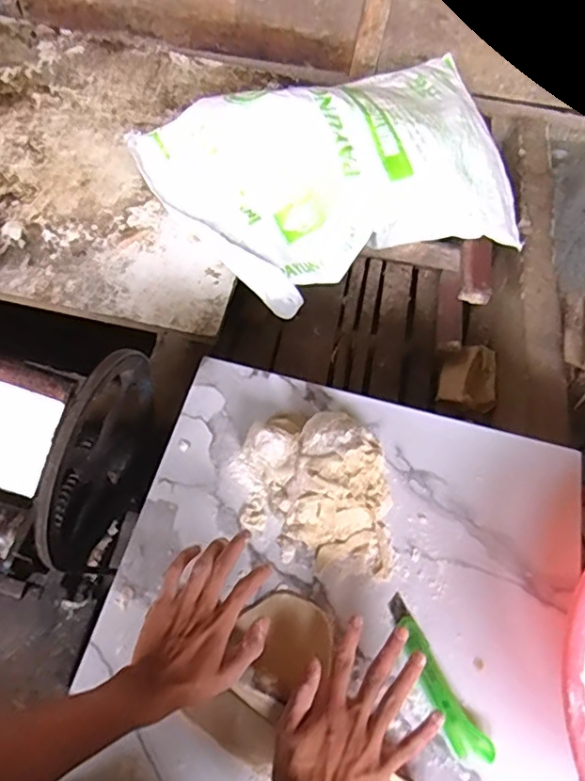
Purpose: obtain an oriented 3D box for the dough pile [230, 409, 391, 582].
[{"bbox_3d":[0.024,0.105,0.650,0.161,0.063,0.192,-9,61,-6],"label":"dough pile"}]

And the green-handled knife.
[{"bbox_3d":[0.141,0.288,0.586,0.034,0.014,0.165,-25,64,-14],"label":"green-handled knife"}]

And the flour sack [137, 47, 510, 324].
[{"bbox_3d":[0.105,-0.405,1.082,0.672,0.183,0.418,-25,64,-14],"label":"flour sack"}]

